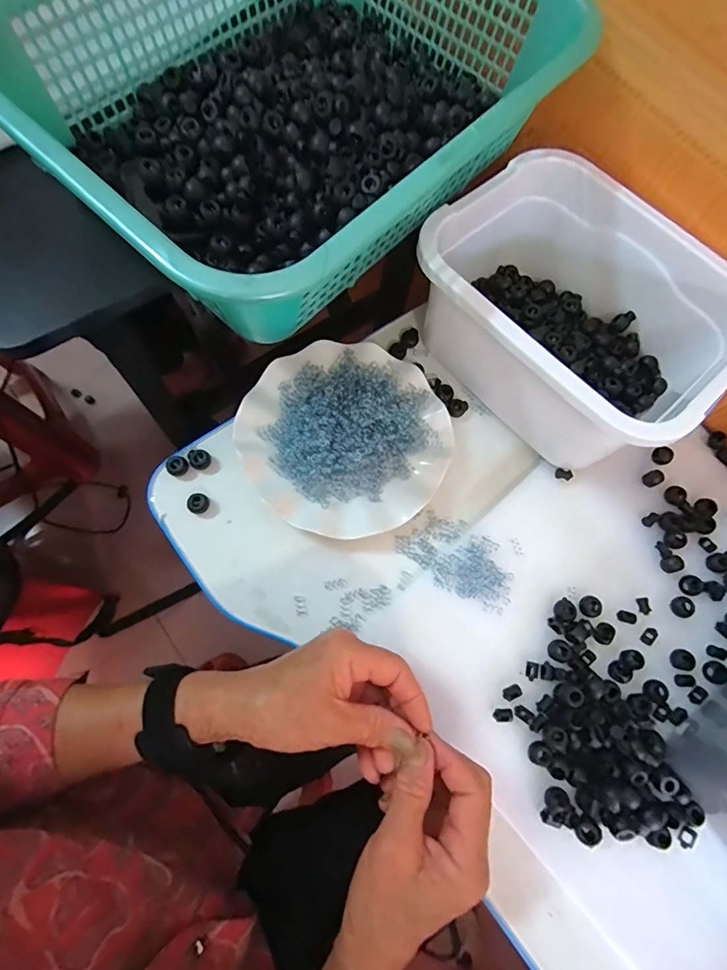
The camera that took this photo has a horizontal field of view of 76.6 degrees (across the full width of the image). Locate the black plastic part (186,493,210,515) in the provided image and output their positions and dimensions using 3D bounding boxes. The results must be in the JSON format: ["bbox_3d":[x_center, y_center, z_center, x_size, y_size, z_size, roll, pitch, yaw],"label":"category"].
[{"bbox_3d":[-0.141,0.016,0.394,0.016,0.013,0.018,41,74,8],"label":"black plastic part"}]

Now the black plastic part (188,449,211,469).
[{"bbox_3d":[-0.144,-0.023,0.405,0.016,0.010,0.016,1,73,-5],"label":"black plastic part"}]

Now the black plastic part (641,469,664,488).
[{"bbox_3d":[0.268,-0.006,0.425,0.016,0.008,0.013,-27,77,-12],"label":"black plastic part"}]

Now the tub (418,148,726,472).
[{"bbox_3d":[0.177,-0.141,0.408,0.187,0.120,0.246,-41,77,-14],"label":"tub"}]

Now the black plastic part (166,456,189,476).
[{"bbox_3d":[-0.162,-0.017,0.401,0.015,0.013,0.017,41,74,8],"label":"black plastic part"}]

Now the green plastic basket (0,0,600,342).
[{"bbox_3d":[-0.048,-0.293,0.343,0.296,0.092,0.378,42,74,8],"label":"green plastic basket"}]

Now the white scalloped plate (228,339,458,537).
[{"bbox_3d":[-0.015,-0.046,0.410,0.177,0.026,0.178,1,73,-5],"label":"white scalloped plate"}]

